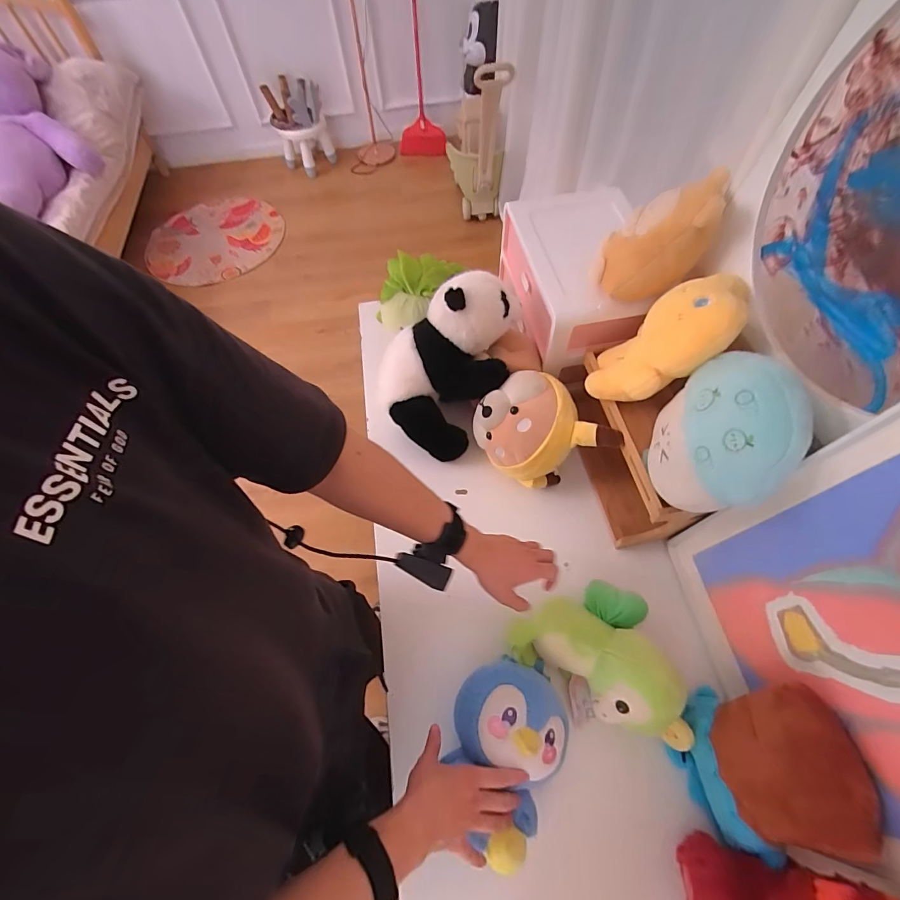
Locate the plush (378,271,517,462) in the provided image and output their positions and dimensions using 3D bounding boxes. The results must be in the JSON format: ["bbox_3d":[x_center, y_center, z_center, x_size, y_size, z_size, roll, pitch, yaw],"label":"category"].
[{"bbox_3d":[0.004,-0.161,0.777,0.199,0.233,0.267,32,68,18],"label":"plush"}]

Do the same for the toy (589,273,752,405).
[{"bbox_3d":[0.308,-0.159,0.622,0.068,0.233,0.136,15,59,-26],"label":"toy"}]

